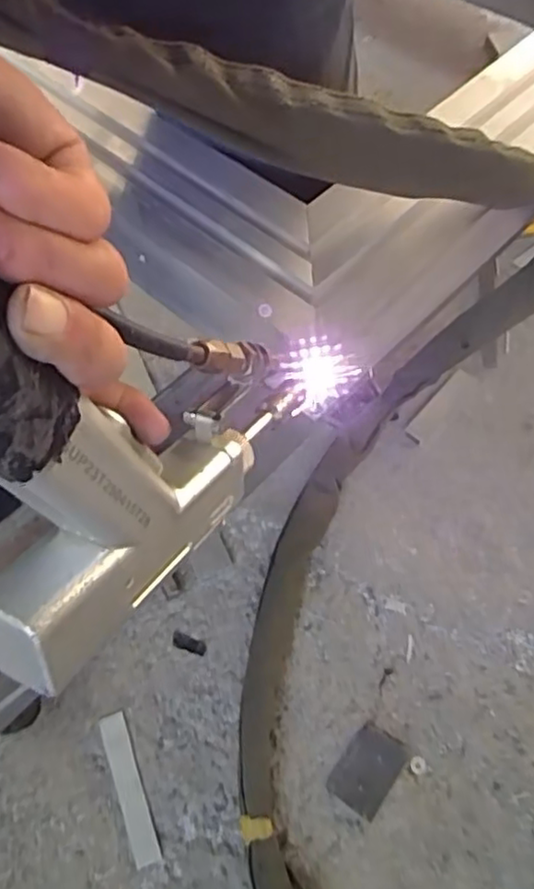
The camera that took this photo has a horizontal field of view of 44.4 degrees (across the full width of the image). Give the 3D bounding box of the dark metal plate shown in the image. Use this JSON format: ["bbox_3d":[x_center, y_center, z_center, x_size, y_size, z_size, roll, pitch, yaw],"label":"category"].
[{"bbox_3d":[0.114,0.368,0.742,0.060,0.006,0.087,32,67,19],"label":"dark metal plate"}]

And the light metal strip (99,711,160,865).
[{"bbox_3d":[-0.157,0.388,0.743,0.030,0.007,0.158,-20,62,-8],"label":"light metal strip"}]

